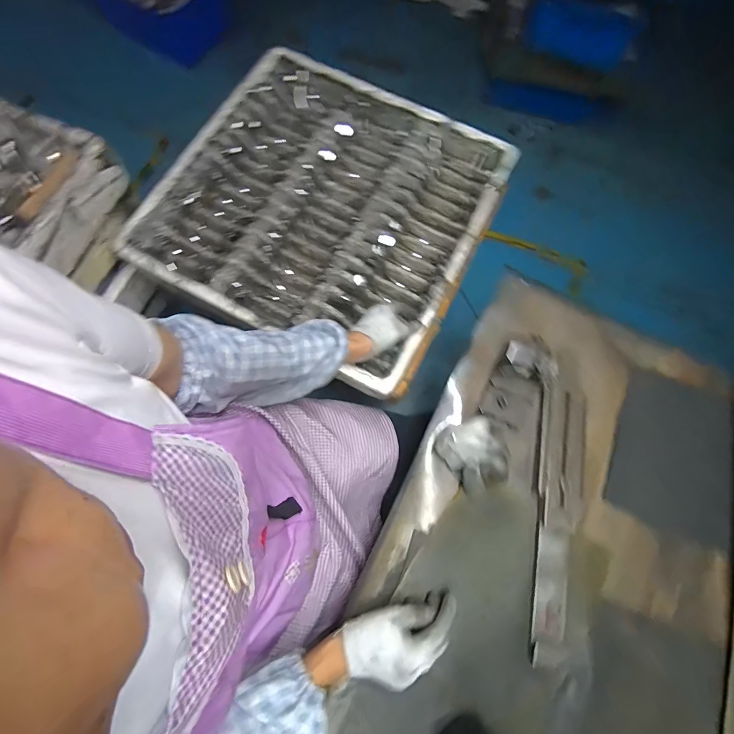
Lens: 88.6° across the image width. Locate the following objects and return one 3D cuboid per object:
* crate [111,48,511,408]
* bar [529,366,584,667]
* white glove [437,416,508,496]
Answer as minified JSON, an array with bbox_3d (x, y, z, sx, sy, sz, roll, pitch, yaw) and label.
[{"bbox_3d":[-0.072,-0.304,0.704,0.545,0.070,0.553,27,74,6],"label":"crate"},{"bbox_3d":[0.247,0.175,0.485,0.054,0.029,0.338,11,73,1],"label":"bar"},{"bbox_3d":[0.137,0.111,0.472,0.074,0.044,0.088,-25,76,-9],"label":"white glove"}]

